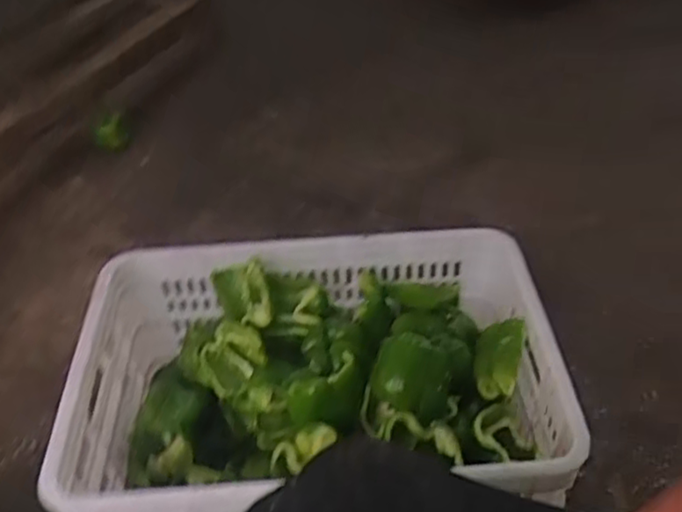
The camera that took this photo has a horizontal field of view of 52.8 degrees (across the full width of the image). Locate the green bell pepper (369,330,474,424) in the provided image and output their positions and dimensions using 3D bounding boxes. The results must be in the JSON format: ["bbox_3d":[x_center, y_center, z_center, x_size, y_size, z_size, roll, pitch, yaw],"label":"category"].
[{"bbox_3d":[0.099,0.129,0.829,0.106,0.081,0.112,-1,42,1],"label":"green bell pepper"}]

